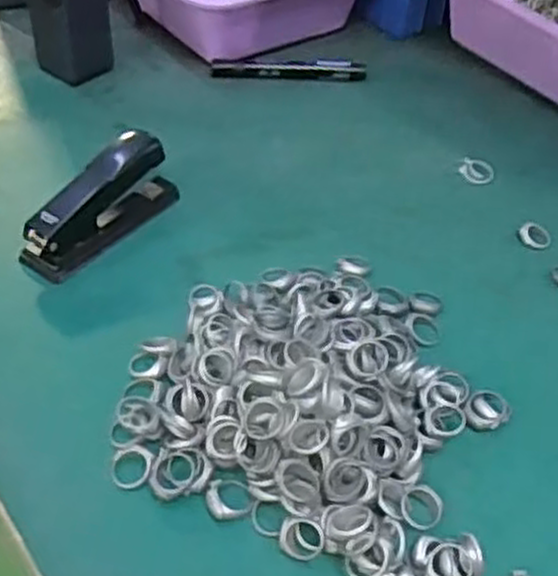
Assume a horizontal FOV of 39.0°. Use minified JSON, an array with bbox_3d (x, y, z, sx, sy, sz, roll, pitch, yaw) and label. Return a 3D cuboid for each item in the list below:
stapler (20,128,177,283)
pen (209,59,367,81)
[{"bbox_3d":[-0.126,-0.067,0.554,0.044,0.064,0.127,30,49,27],"label":"stapler"},{"bbox_3d":[0.010,-0.206,0.744,0.142,0.016,0.019,2,42,-1],"label":"pen"}]

